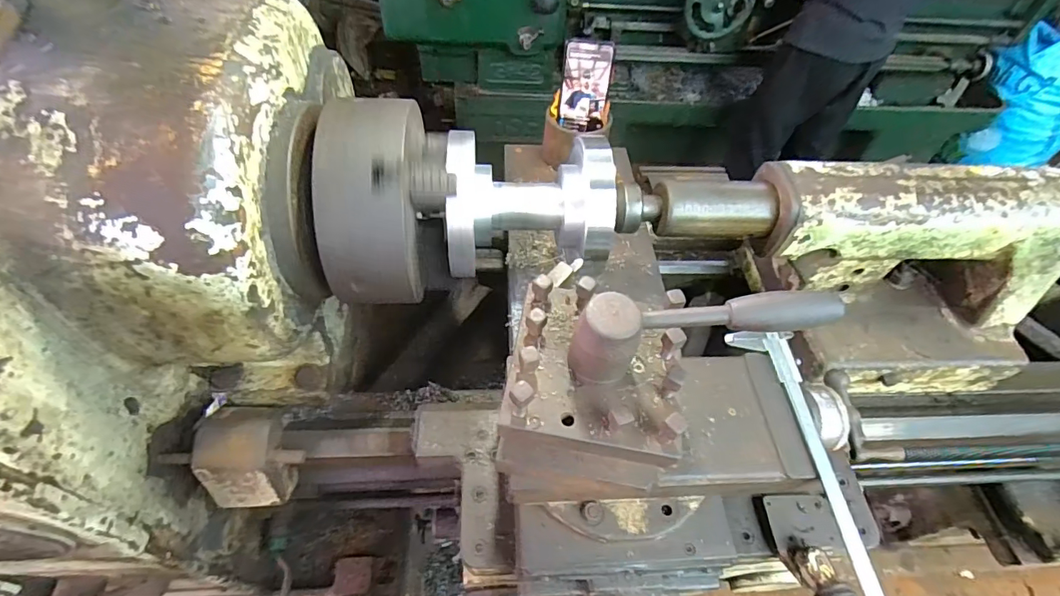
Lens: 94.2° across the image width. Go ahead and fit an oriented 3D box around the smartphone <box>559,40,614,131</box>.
[{"bbox_3d":[0.089,-0.338,0.790,0.077,0.131,0.009,5,35,3],"label":"smartphone"}]

